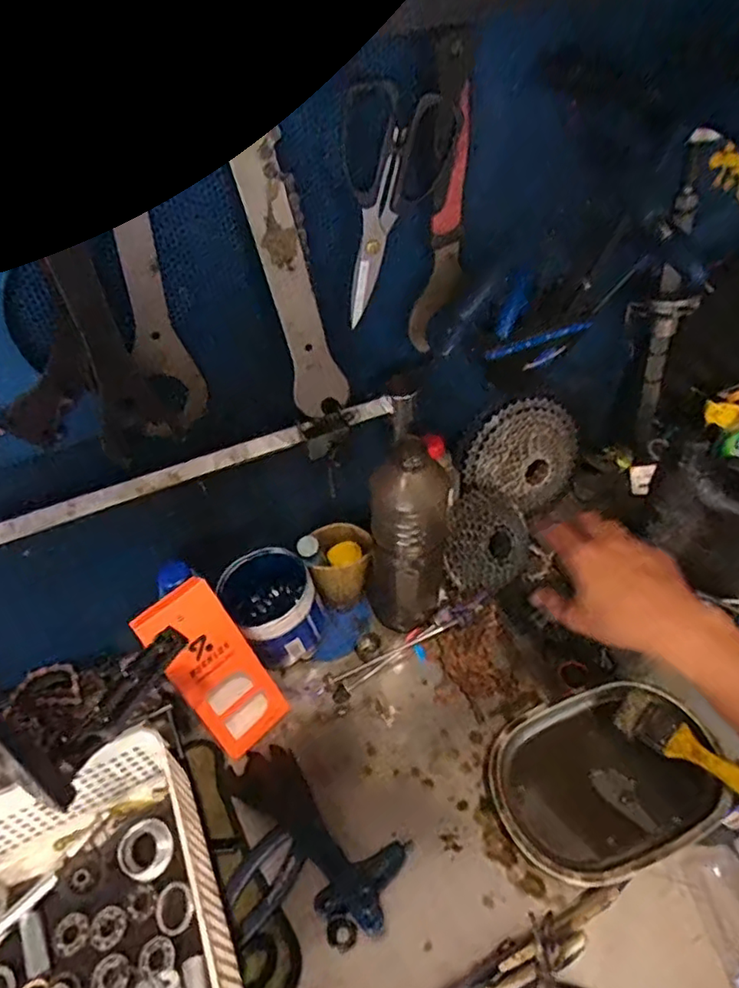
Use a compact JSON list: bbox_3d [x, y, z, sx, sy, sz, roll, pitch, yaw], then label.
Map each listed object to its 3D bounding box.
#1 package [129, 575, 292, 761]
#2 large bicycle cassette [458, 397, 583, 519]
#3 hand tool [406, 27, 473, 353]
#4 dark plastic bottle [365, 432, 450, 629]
[{"bbox_3d":[-0.157,0.171,0.594,0.082,0.184,0.047,-35,27,-25],"label":"package"},{"bbox_3d":[0.197,-0.050,0.732,0.152,0.130,0.032,27,5,-20],"label":"large bicycle cassette"},{"bbox_3d":[0.056,-0.230,0.491,0.049,0.228,0.020,-30,56,-21],"label":"hand tool"},{"bbox_3d":[0.039,0.034,0.630,0.088,0.273,0.096,0,47,5],"label":"dark plastic bottle"}]

